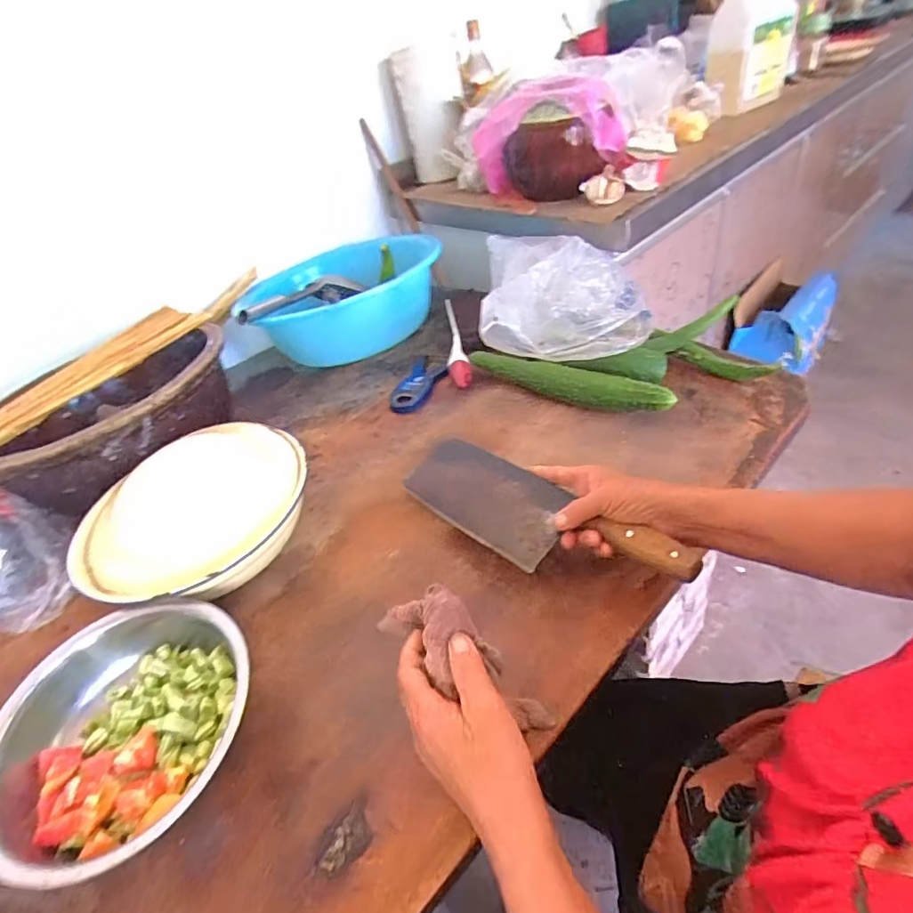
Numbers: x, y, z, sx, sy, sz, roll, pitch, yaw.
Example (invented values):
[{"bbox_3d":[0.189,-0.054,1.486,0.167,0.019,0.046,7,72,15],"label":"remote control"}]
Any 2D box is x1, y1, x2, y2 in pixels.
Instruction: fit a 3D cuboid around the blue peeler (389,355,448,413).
[{"bbox_3d":[-0.061,-0.109,0.802,0.051,0.029,0.131,10,46,25],"label":"blue peeler"}]

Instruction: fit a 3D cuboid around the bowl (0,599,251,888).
[{"bbox_3d":[-0.274,0.226,0.422,0.193,0.086,0.197,-9,43,2],"label":"bowl"}]

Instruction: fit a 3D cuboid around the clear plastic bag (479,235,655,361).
[{"bbox_3d":[0.165,-0.255,0.784,0.238,0.087,0.300,-3,42,12],"label":"clear plastic bag"}]

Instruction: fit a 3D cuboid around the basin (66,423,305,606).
[{"bbox_3d":[-0.291,0.070,0.583,0.218,0.090,0.234,-8,41,7],"label":"basin"}]

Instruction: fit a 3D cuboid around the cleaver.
[{"bbox_3d":[0.062,0.053,0.518,0.341,0.029,0.096,20,49,40],"label":"cleaver"}]

